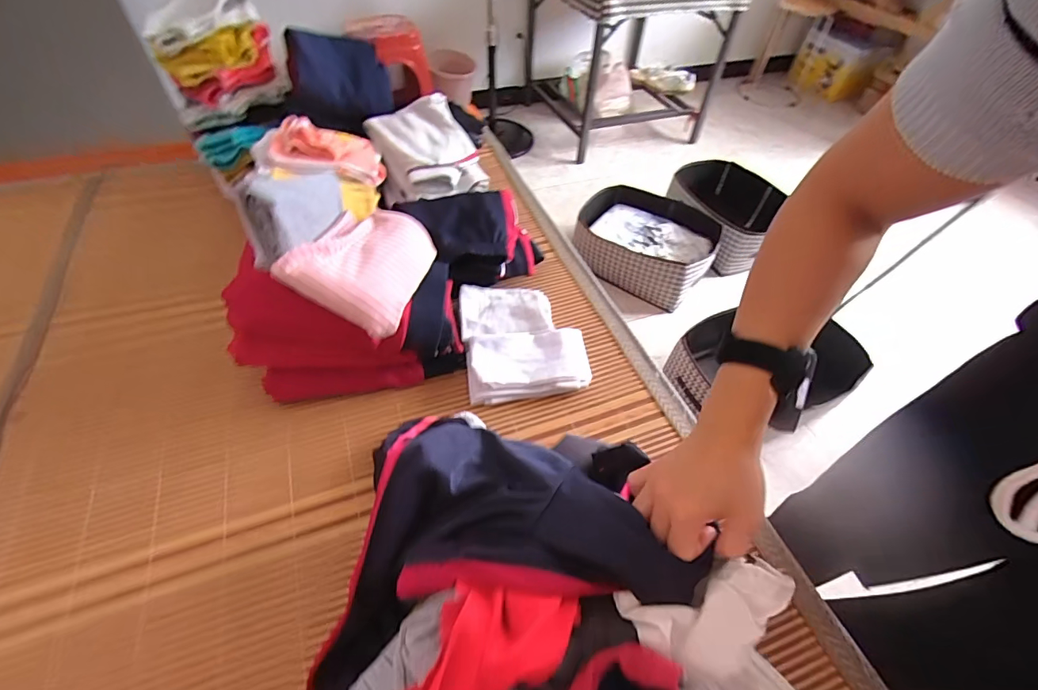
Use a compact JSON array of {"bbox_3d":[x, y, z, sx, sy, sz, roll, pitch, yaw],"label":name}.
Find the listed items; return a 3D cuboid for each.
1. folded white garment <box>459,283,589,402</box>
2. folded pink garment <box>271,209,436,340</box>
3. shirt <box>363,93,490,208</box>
[{"bbox_3d":[0.004,-0.015,0.713,0.182,0.048,0.216,-7,51,-9],"label":"folded white garment"},{"bbox_3d":[-0.201,-0.118,0.603,0.153,0.040,0.208,26,44,-10],"label":"folded pink garment"},{"bbox_3d":[-0.187,-0.400,0.914,0.207,0.068,0.289,-14,53,-14],"label":"shirt"}]

